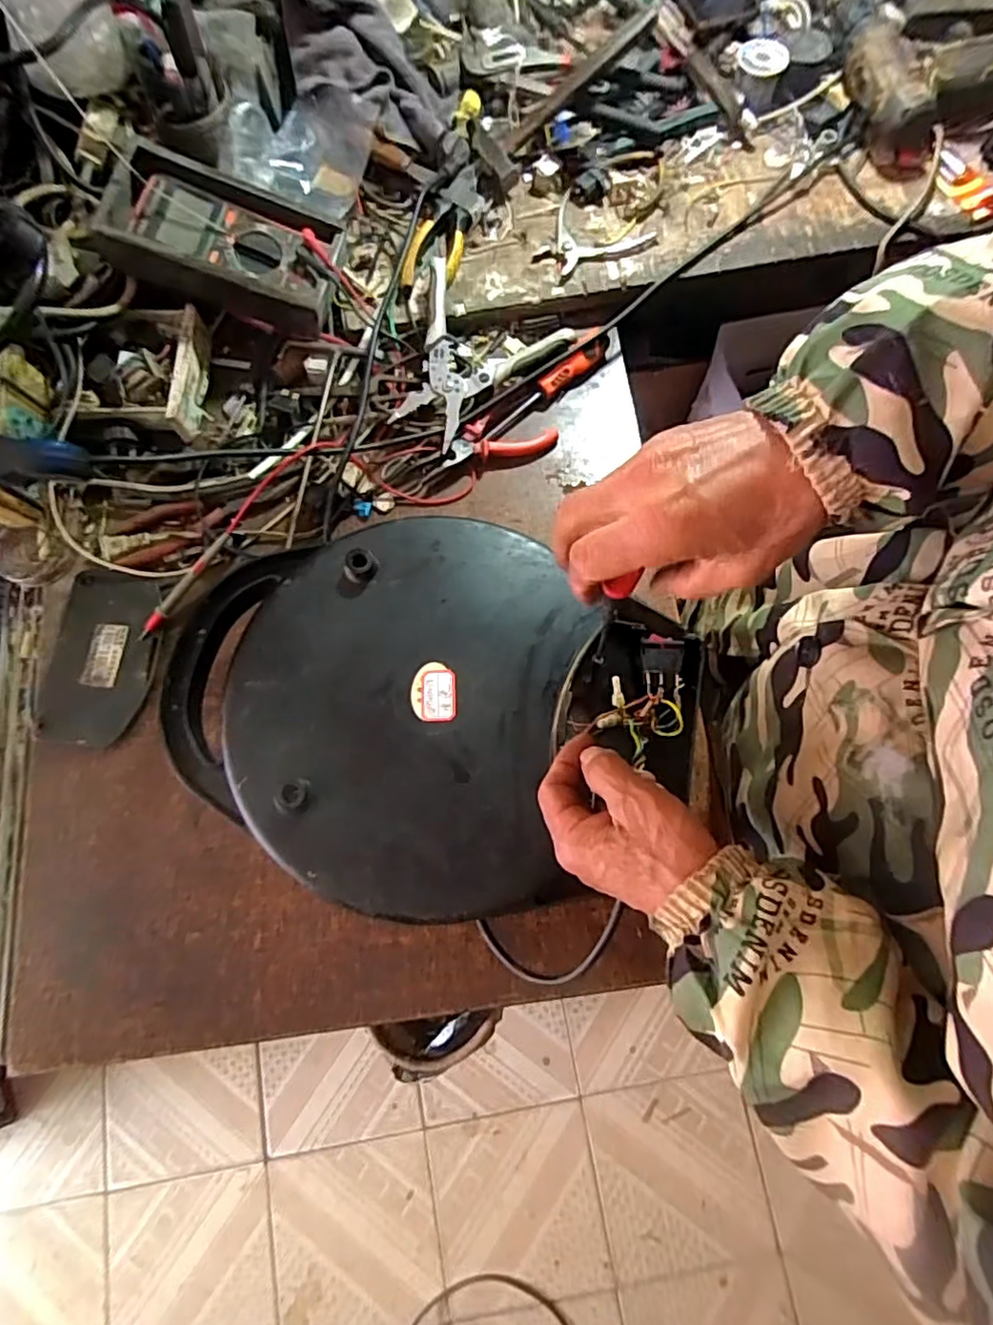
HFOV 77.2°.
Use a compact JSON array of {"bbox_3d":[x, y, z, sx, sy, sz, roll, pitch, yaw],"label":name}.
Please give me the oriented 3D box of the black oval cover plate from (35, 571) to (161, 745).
[{"bbox_3d":[-0.359,-0.008,0.561,0.094,0.011,0.157,0,77,1],"label":"black oval cover plate"}]

